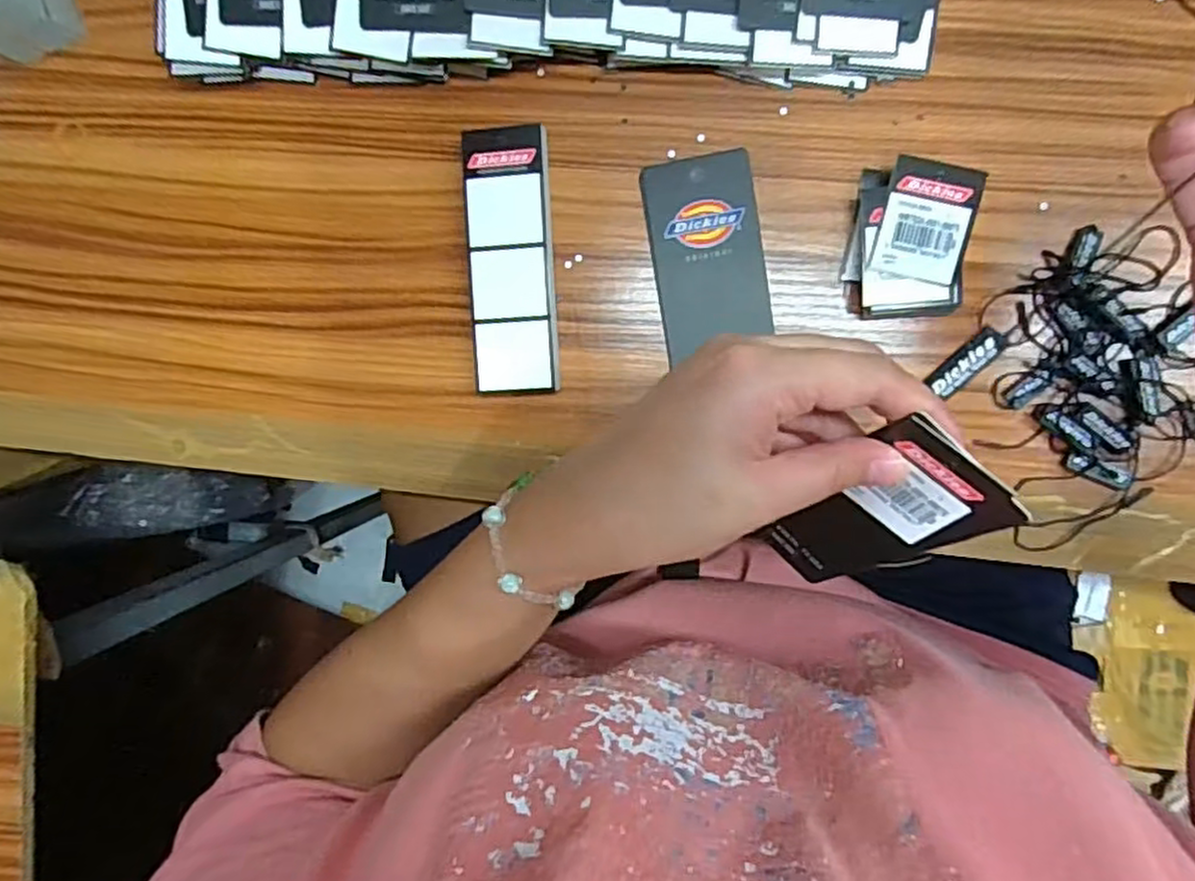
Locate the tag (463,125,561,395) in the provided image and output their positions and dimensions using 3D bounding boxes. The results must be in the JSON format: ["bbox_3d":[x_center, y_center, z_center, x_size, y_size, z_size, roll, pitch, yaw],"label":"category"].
[{"bbox_3d":[-0.039,-0.082,0.334,0.038,0.017,0.119,-2,94,7],"label":"tag"}]

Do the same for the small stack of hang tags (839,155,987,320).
[{"bbox_3d":[0.136,-0.087,0.313,0.048,0.017,0.065,8,95,6],"label":"small stack of hang tags"}]

